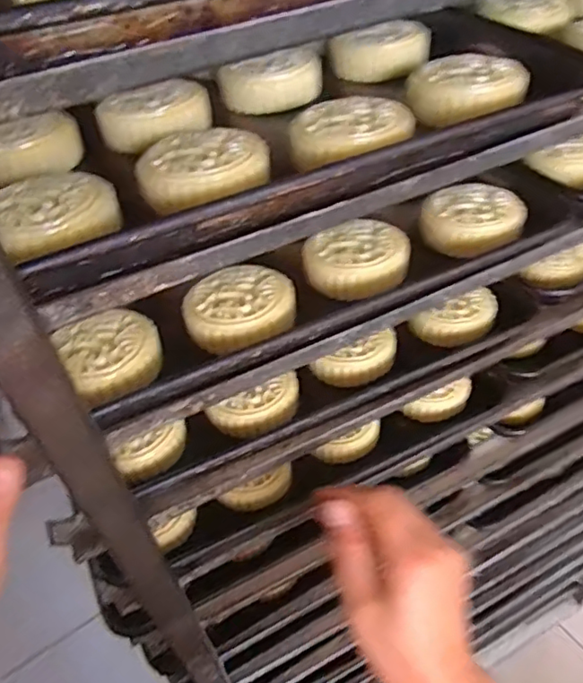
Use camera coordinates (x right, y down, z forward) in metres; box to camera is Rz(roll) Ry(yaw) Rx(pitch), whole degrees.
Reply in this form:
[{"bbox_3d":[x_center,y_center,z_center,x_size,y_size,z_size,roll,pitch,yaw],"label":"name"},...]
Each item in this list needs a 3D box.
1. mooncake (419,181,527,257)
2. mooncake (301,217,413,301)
[{"bbox_3d":[0.138,-0.095,0.438,0.070,0.022,0.072,-2,46,2],"label":"mooncake"},{"bbox_3d":[0.046,-0.058,0.409,0.072,0.019,0.064,-20,48,-14],"label":"mooncake"}]

